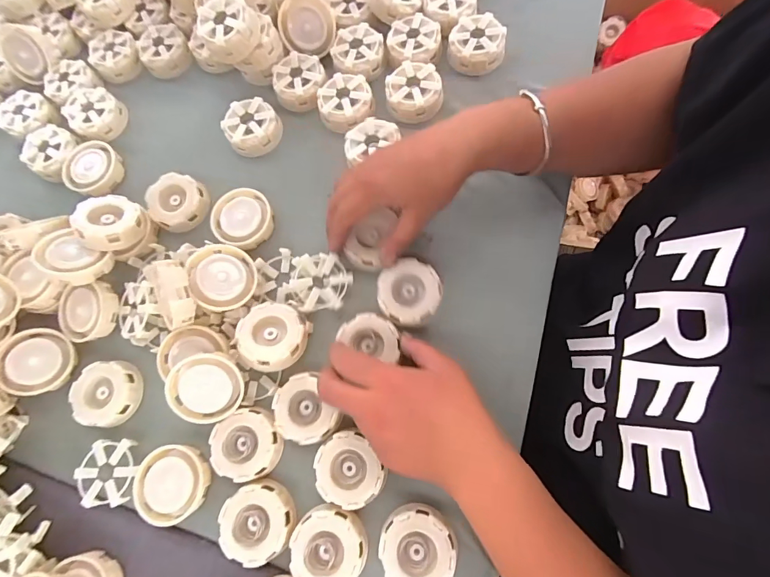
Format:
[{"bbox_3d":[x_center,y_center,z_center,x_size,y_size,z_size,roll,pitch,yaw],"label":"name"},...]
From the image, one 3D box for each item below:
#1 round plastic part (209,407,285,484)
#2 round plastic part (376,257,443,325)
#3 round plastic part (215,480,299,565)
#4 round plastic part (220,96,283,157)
[{"bbox_3d":[-0.125,0.139,0.350,0.060,0.016,0.059,-2,75,6],"label":"round plastic part"},{"bbox_3d":[0.023,0.001,0.377,0.059,0.015,0.064,-2,75,6],"label":"round plastic part"},{"bbox_3d":[-0.111,0.202,0.337,0.063,0.026,0.059,-2,75,6],"label":"round plastic part"},{"bbox_3d":[-0.152,-0.184,0.448,0.059,0.028,0.059,-2,75,6],"label":"round plastic part"}]

